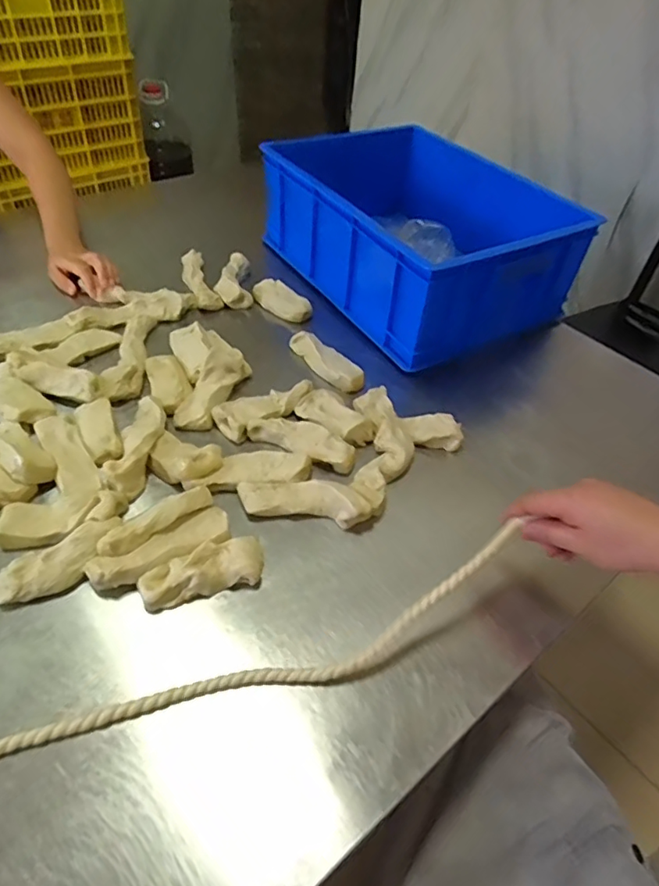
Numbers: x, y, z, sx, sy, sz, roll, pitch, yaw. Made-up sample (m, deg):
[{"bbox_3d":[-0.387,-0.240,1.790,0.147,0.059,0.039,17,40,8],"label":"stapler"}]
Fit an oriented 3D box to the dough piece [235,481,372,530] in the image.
[{"bbox_3d":[-0.029,0.065,0.614,0.147,0.036,0.039,6,46,2],"label":"dough piece"}]

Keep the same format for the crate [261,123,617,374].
[{"bbox_3d":[0.136,-0.383,0.964,0.343,0.176,0.536,-23,53,-25],"label":"crate"}]

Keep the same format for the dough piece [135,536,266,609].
[{"bbox_3d":[-0.128,0.130,0.553,0.120,0.028,0.049,-11,48,-14],"label":"dough piece"}]

